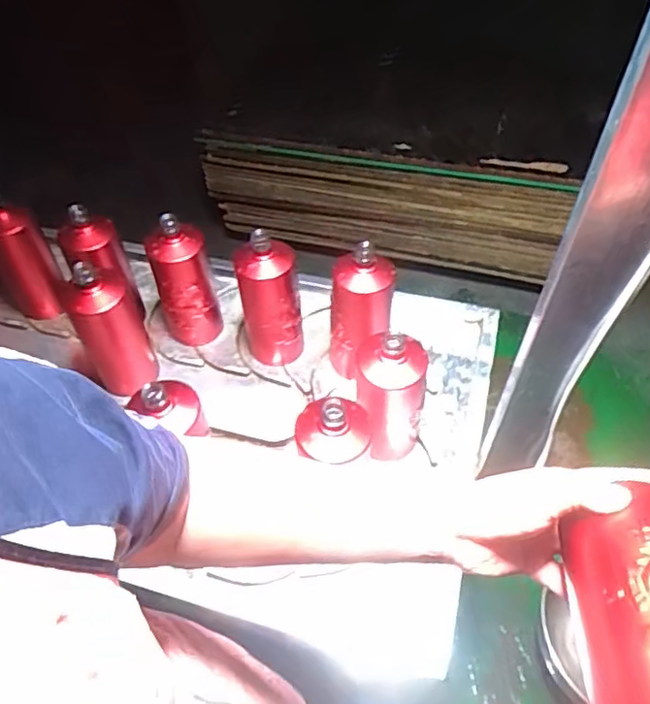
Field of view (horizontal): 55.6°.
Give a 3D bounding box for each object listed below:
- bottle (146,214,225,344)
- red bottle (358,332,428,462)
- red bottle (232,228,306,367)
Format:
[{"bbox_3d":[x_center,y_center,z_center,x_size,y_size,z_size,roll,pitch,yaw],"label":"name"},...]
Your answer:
[{"bbox_3d":[-0.201,-0.100,0.901,0.075,0.199,0.070,1,52,3],"label":"bottle"},{"bbox_3d":[0.081,0.062,0.766,0.078,0.184,0.085,0,52,2],"label":"red bottle"},{"bbox_3d":[-0.076,-0.073,0.881,0.087,0.198,0.073,1,52,3],"label":"red bottle"}]

